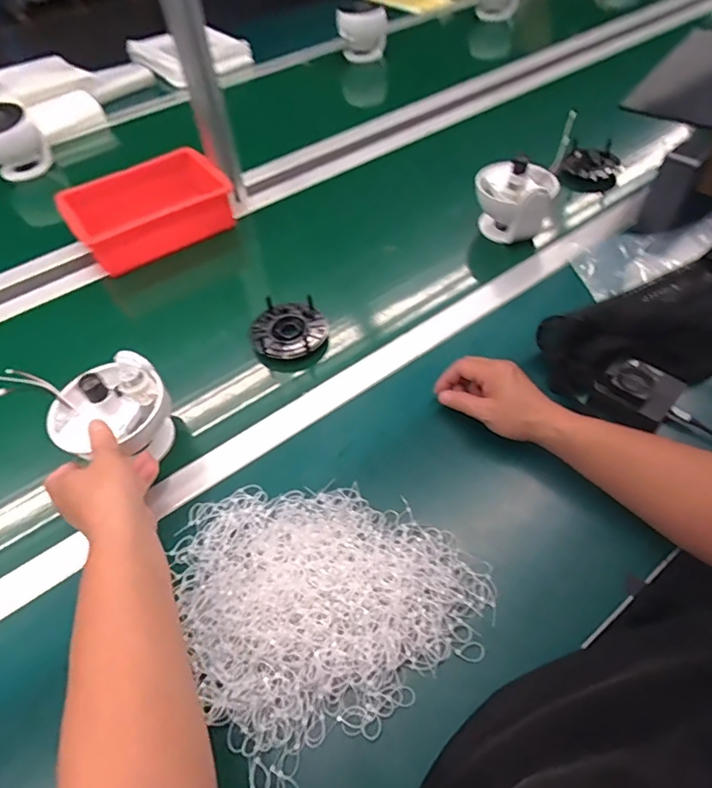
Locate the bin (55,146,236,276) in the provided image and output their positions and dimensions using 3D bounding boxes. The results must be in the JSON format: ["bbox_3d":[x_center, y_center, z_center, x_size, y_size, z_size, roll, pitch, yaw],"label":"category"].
[{"bbox_3d":[-0.348,-0.311,0.847,0.250,0.070,0.179,-31,57,-19],"label":"bin"}]

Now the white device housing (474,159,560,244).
[{"bbox_3d":[0.247,-0.293,0.794,0.118,0.116,0.073,7,53,9],"label":"white device housing"}]

